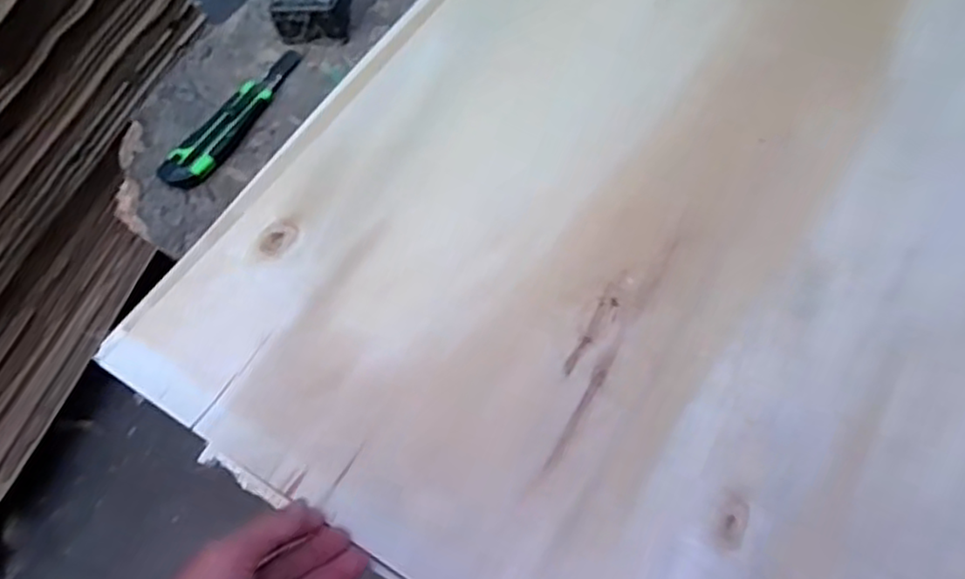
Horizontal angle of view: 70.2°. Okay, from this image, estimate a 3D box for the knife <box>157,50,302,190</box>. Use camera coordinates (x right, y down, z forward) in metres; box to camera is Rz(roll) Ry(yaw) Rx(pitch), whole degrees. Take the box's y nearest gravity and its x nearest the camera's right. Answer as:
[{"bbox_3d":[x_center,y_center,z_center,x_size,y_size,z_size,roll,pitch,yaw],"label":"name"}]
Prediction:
[{"bbox_3d":[-0.258,-0.183,0.718,0.036,0.027,0.196,32,70,9],"label":"knife"}]

